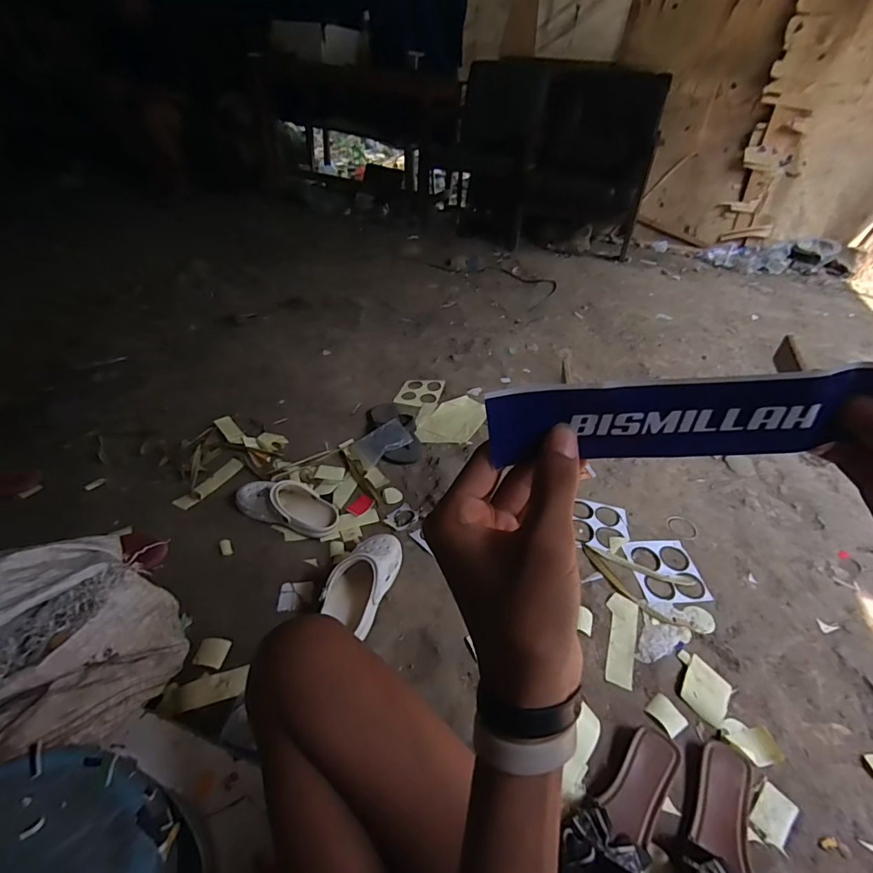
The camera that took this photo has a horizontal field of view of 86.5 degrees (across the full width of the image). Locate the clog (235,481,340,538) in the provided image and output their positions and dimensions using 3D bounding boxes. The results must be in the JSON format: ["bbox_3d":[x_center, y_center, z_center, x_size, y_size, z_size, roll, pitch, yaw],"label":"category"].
[{"bbox_3d":[-0.324,0.134,1.017,0.222,0.069,0.102,14,40,13],"label":"clog"}]

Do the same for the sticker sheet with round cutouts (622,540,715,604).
[{"bbox_3d":[0.452,0.265,0.916,0.134,0.007,0.135,0,41,-8],"label":"sticker sheet with round cutouts"}]

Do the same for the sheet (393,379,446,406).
[{"bbox_3d":[-0.051,-0.136,1.430,0.132,0.007,0.135,6,44,11],"label":"sheet"}]

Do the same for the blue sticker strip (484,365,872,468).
[{"bbox_3d":[0.124,-0.008,0.226,0.193,0.043,0.007,-2,28,11],"label":"blue sticker strip"}]

